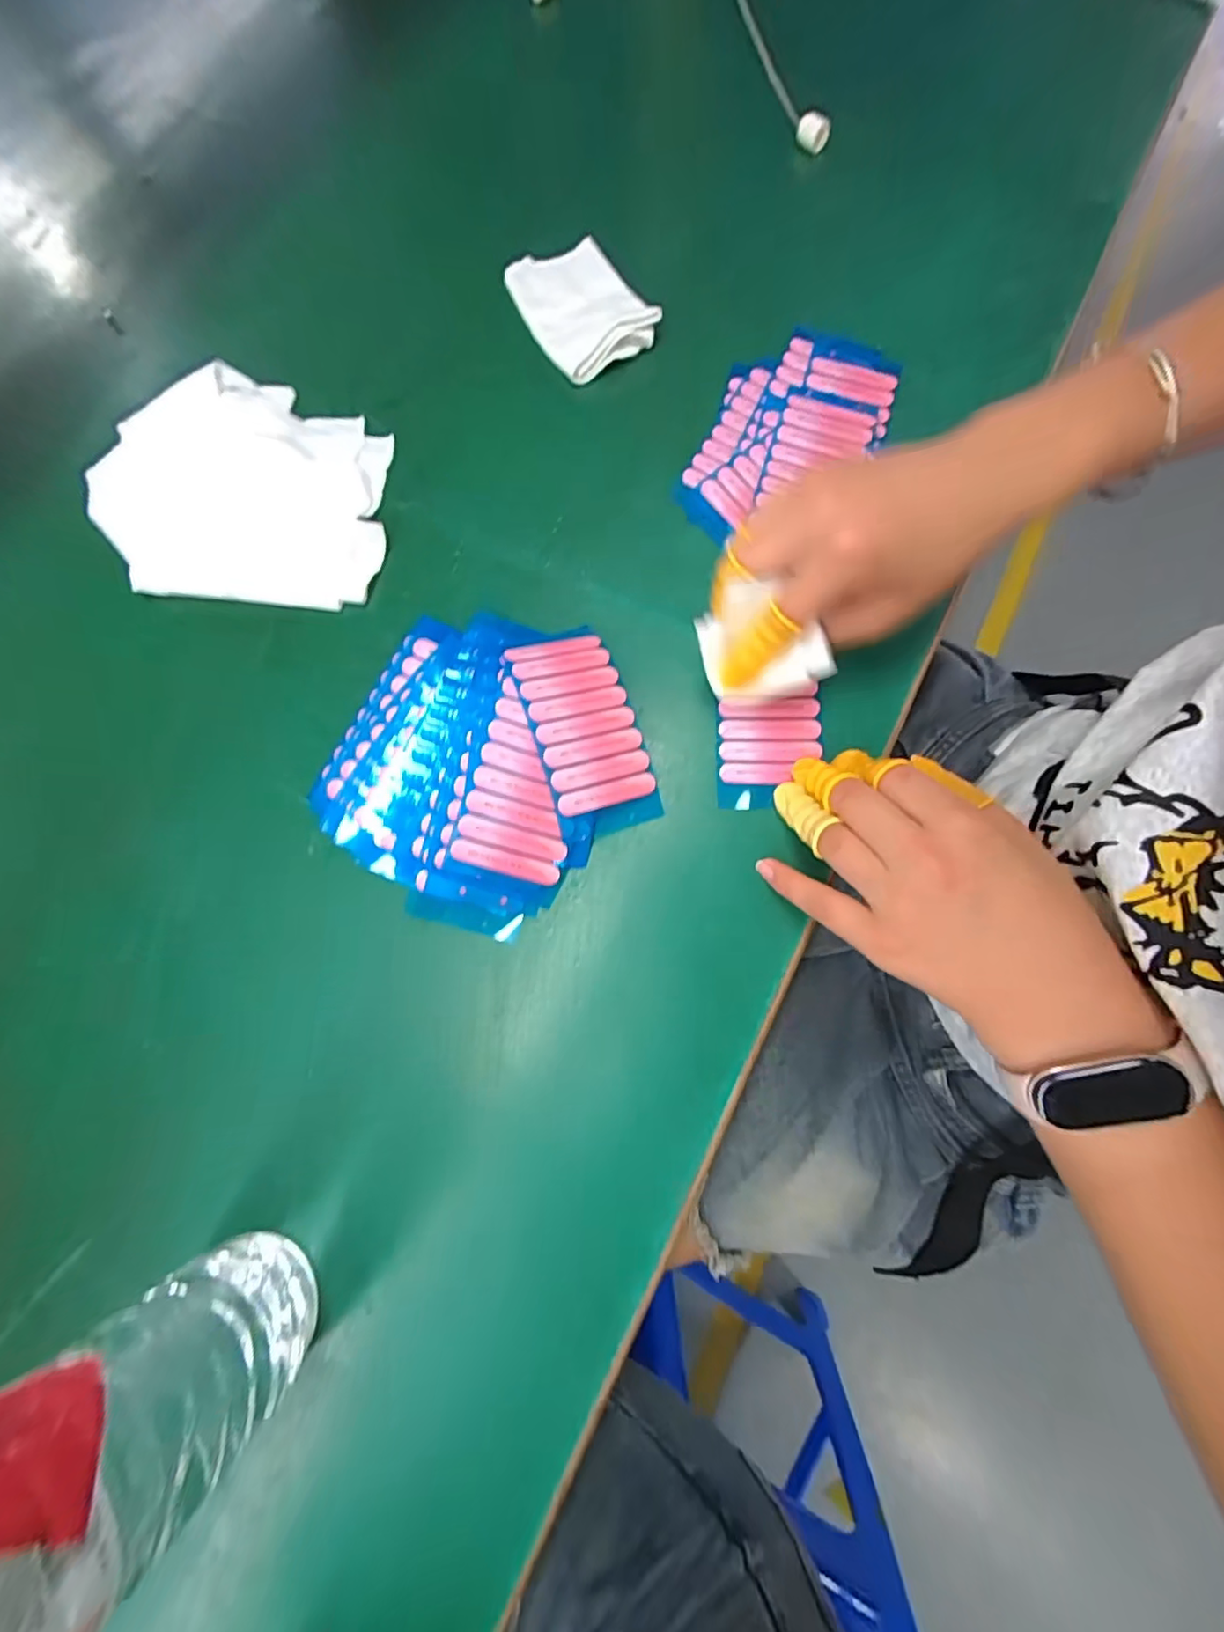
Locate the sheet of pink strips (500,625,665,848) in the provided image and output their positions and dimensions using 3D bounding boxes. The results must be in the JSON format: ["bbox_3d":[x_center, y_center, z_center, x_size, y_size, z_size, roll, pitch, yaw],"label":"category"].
[{"bbox_3d":[-0.015,-0.044,0.290,0.053,0.012,0.107,-16,83,-21],"label":"sheet of pink strips"}]

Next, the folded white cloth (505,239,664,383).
[{"bbox_3d":[-0.021,-0.323,0.365,0.065,0.023,0.098,-28,78,-5],"label":"folded white cloth"}]

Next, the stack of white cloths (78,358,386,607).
[{"bbox_3d":[-0.215,-0.191,0.336,0.170,0.017,0.138,5,78,2],"label":"stack of white cloths"}]

